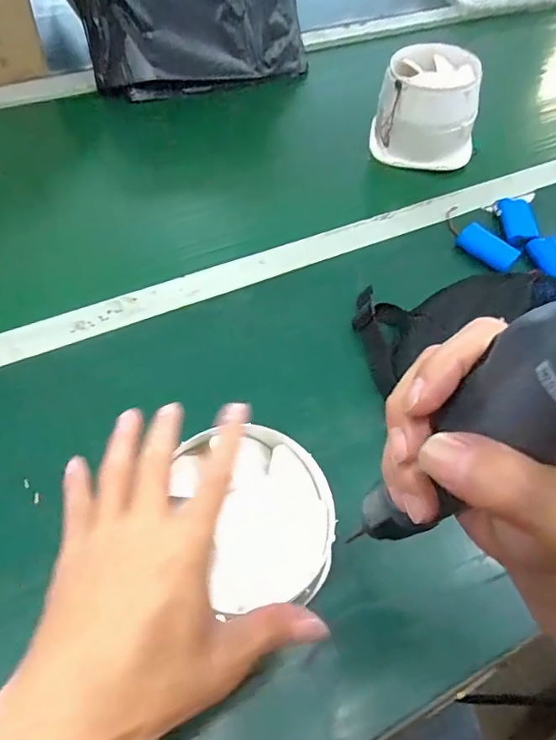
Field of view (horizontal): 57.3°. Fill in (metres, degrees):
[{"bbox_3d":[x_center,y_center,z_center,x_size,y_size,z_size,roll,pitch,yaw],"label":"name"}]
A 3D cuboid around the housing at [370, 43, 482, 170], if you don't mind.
[{"bbox_3d":[0.199,-0.353,0.680,0.128,0.101,0.129,8,58,3],"label":"housing"}]

